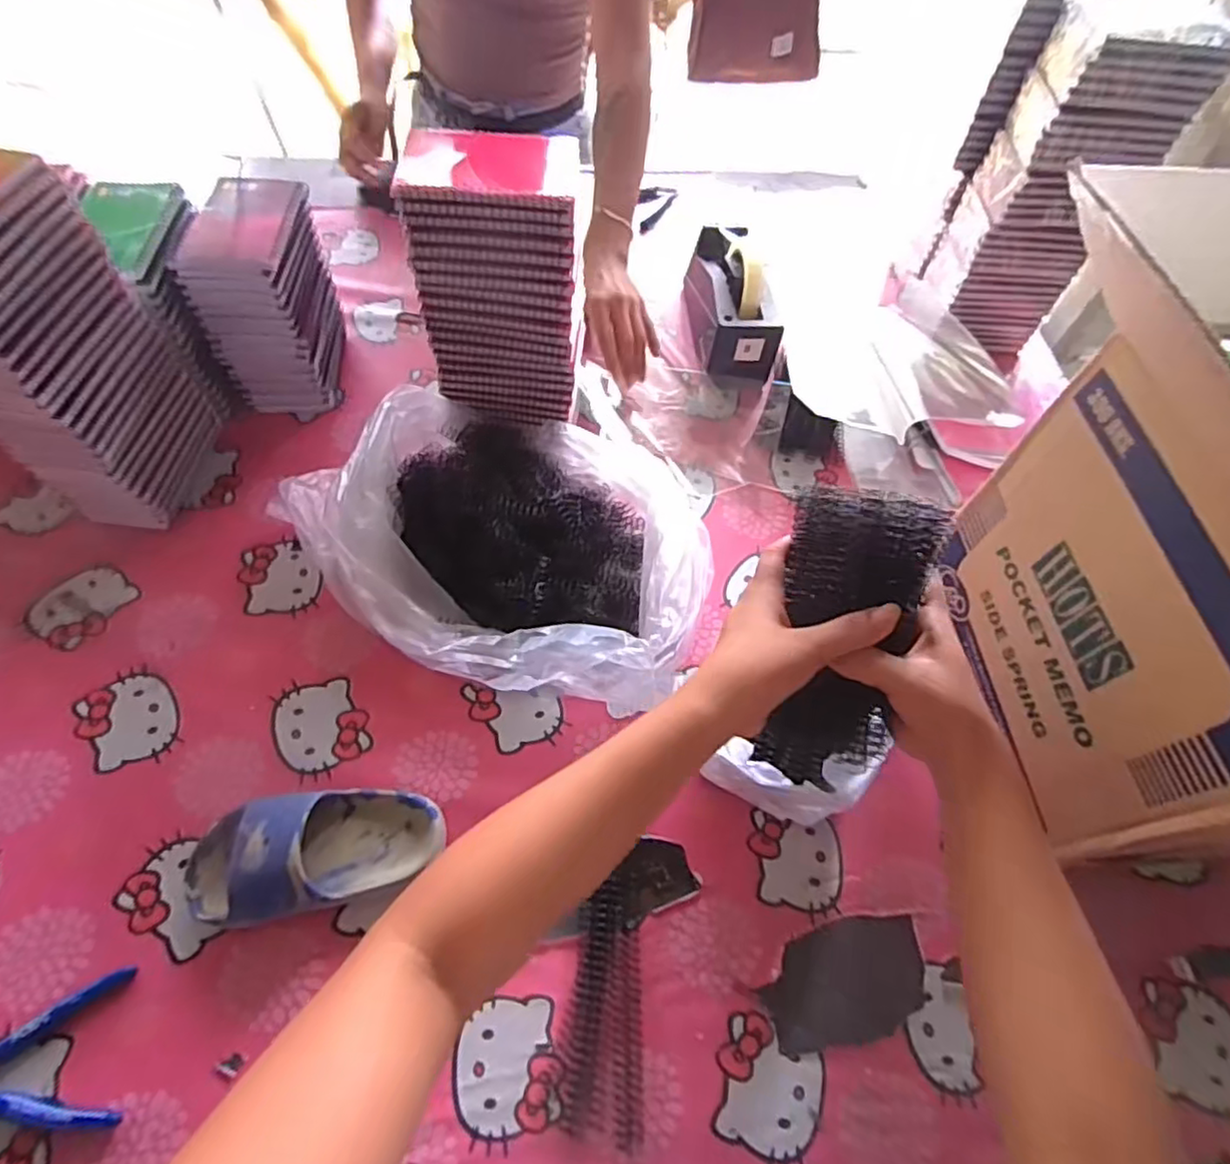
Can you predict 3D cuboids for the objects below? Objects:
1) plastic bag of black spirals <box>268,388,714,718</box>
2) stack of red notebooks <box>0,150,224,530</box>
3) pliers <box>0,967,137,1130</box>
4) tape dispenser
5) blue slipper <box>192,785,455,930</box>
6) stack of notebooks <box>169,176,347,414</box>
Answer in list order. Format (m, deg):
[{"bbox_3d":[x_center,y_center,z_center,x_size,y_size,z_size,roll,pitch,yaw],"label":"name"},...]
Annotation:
[{"bbox_3d":[-0.109,-0.046,0.606,0.385,0.098,0.272,26,61,11],"label":"plastic bag of black spirals"},{"bbox_3d":[-0.455,-0.184,0.553,0.089,0.286,0.146,11,59,2],"label":"stack of red notebooks"},{"bbox_3d":[-0.375,0.313,0.426,0.104,0.014,0.086,-10,61,-10],"label":"pliers"},{"bbox_3d":[0.132,-0.340,0.794,0.072,0.112,0.197,-7,60,-9],"label":"tape dispenser"},{"bbox_3d":[-0.219,0.196,0.479,0.178,0.057,0.082,-8,60,-9],"label":"blue slipper"},{"bbox_3d":[-0.352,-0.289,0.681,0.094,0.187,0.126,3,59,-3],"label":"stack of notebooks"}]

